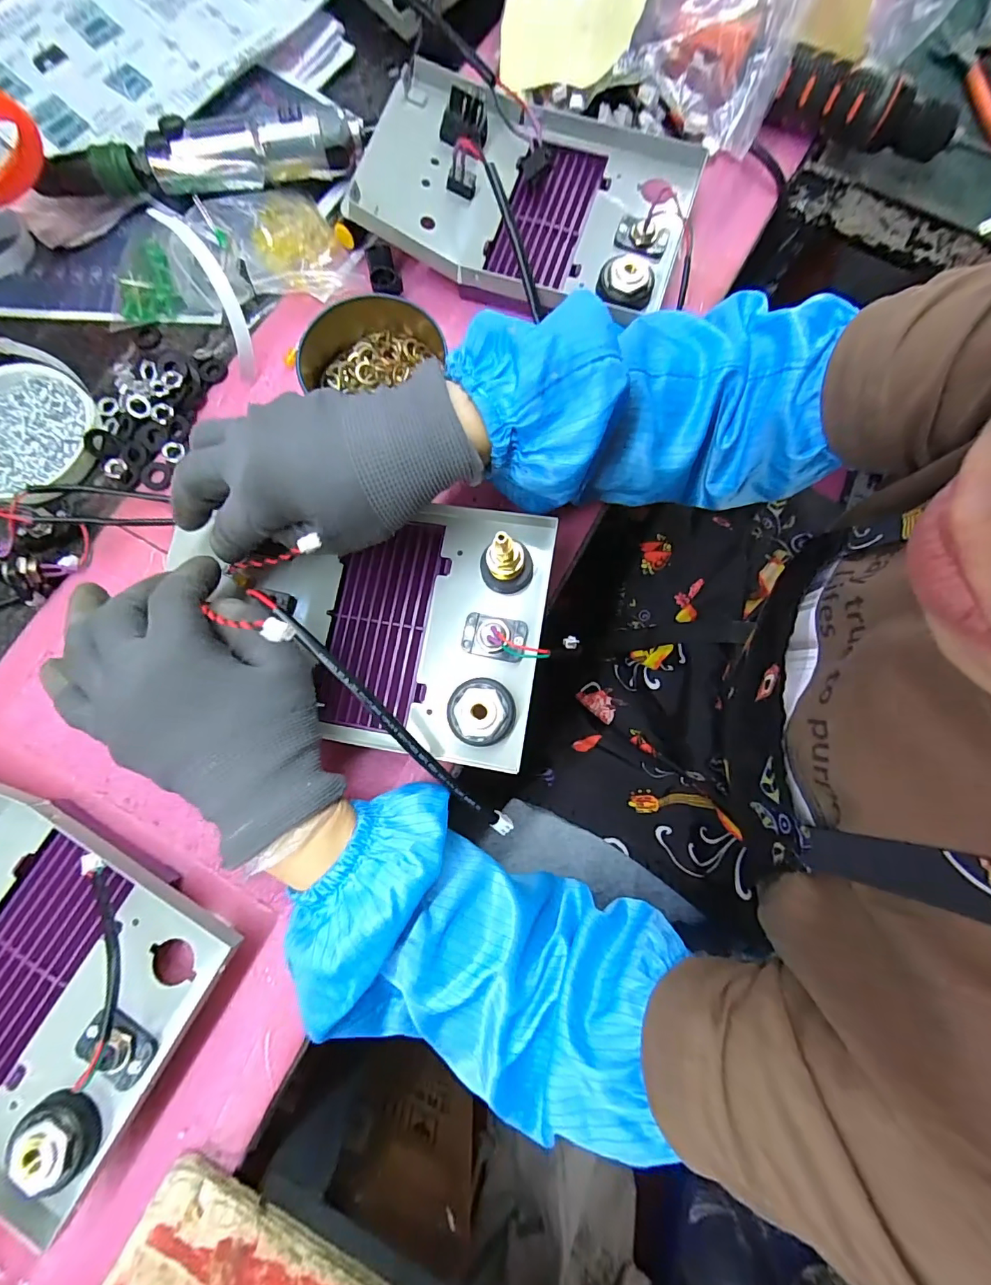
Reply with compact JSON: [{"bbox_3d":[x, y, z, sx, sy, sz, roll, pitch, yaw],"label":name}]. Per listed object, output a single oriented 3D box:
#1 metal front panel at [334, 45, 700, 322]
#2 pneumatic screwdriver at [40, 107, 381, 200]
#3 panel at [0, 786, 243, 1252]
[{"bbox_3d":[0.022,-0.317,0.341,0.228,0.036,0.156,14,79,1],"label":"metal front panel"},{"bbox_3d":[-0.211,-0.354,0.352,0.229,0.037,0.035,-7,80,-3],"label":"pneumatic screwdriver"},{"bbox_3d":[-0.274,0.170,0.257,0.229,0.039,0.155,28,81,5],"label":"panel"}]

